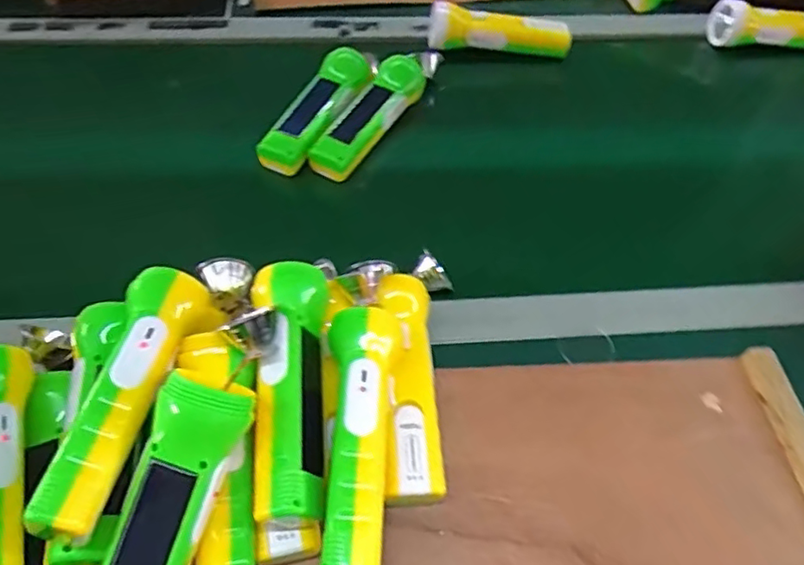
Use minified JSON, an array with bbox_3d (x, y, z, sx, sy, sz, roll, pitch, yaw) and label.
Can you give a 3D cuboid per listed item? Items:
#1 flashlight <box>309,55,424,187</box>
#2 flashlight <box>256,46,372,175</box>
[{"bbox_3d":[-0.032,-0.174,0.629,0.044,0.034,0.187,28,57,18],"label":"flashlight"},{"bbox_3d":[-0.083,-0.180,0.631,0.052,0.041,0.173,23,56,14],"label":"flashlight"}]

